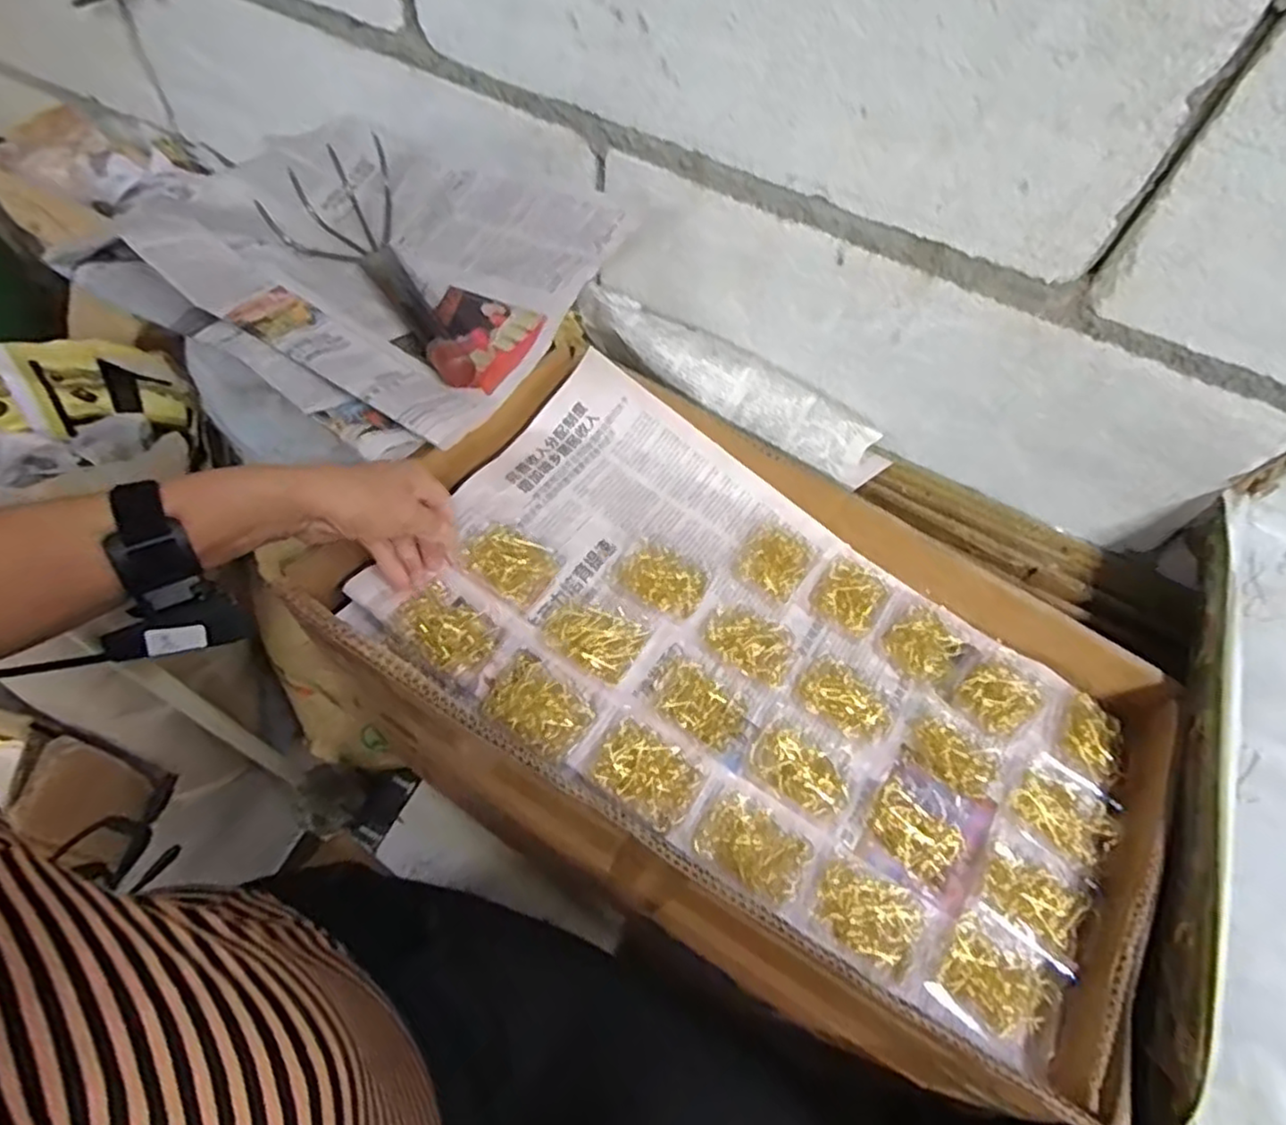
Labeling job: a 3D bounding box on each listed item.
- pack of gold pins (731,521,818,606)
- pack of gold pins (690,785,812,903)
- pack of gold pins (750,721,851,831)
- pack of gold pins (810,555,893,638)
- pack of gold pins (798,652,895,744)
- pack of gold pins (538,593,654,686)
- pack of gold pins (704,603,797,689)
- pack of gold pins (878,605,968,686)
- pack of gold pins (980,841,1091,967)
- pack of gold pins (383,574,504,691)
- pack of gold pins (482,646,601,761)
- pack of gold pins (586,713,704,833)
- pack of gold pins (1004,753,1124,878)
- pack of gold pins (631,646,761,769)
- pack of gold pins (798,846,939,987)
[{"bbox_3d":[0.112,-0.005,0.570,0.053,0.016,0.067,33,61,14],"label":"pack of gold pins"},{"bbox_3d":[0.073,0.181,0.444,0.069,0.017,0.050,31,61,13],"label":"pack of gold pins"},{"bbox_3d":[0.112,0.145,0.484,0.072,0.016,0.052,35,62,15],"label":"pack of gold pins"},{"bbox_3d":[0.175,0.024,0.574,0.054,0.007,0.067,33,61,14],"label":"pack of gold pins"},{"bbox_3d":[0.153,0.102,0.518,0.067,0.011,0.045,38,63,17],"label":"pack of gold pins"},{"bbox_3d":[-0.035,0.052,0.506,0.069,0.010,0.053,29,60,12],"label":"pack of gold pins"},{"bbox_3d":[0.083,0.061,0.528,0.070,0.008,0.049,29,60,12],"label":"pack of gold pins"},{"bbox_3d":[0.229,0.064,0.557,0.063,0.008,0.054,-38,69,-24],"label":"pack of gold pins"},{"bbox_3d":[0.259,0.223,0.458,0.064,0.009,0.050,35,62,15],"label":"pack of gold pins"},{"bbox_3d":[-0.137,0.043,0.482,0.069,0.022,0.053,39,63,17],"label":"pack of gold pins"},{"bbox_3d":[-0.070,0.097,0.468,0.071,0.014,0.053,35,62,15],"label":"pack of gold pins"},{"bbox_3d":[0.003,0.138,0.456,0.068,0.012,0.051,32,61,14],"label":"pack of gold pins"},{"bbox_3d":[0.304,0.179,0.498,0.069,0.014,0.067,-37,69,-24],"label":"pack of gold pins"},{"bbox_3d":[0.042,0.101,0.496,0.085,0.017,0.055,35,62,15],"label":"pack of gold pins"},{"bbox_3d":[0.143,0.223,0.435,0.072,0.015,0.057,32,61,14],"label":"pack of gold pins"}]

